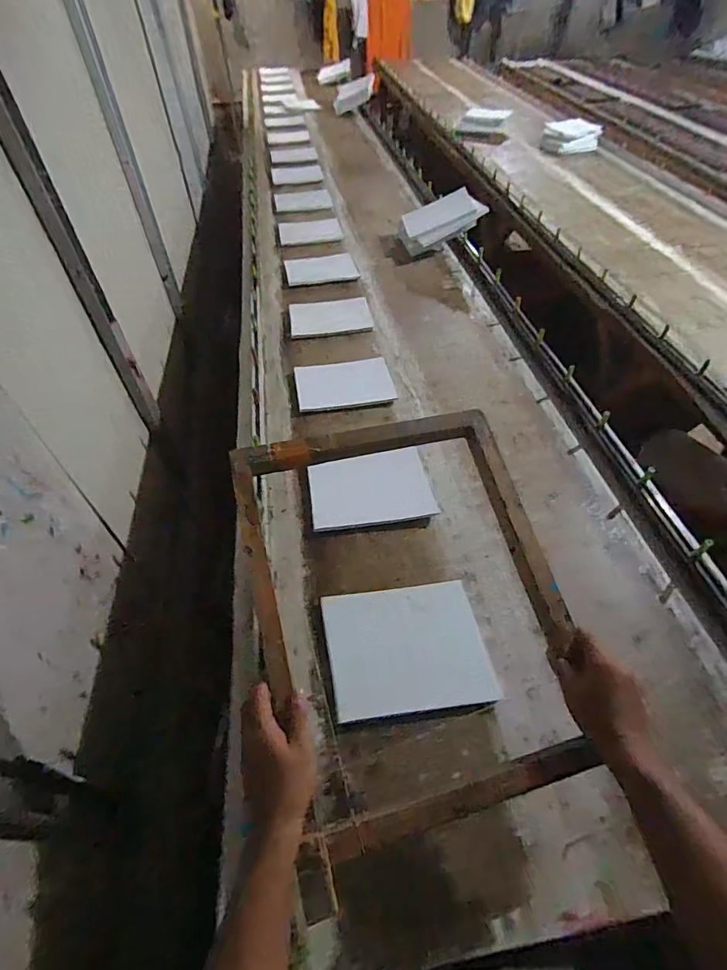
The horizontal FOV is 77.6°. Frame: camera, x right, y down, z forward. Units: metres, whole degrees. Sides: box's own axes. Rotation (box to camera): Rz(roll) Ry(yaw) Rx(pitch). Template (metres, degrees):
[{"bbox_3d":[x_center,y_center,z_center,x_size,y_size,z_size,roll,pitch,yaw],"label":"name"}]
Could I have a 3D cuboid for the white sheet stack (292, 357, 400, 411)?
[{"bbox_3d":[-0.055,-0.296,1.325,0.273,0.018,0.213,-8,53,-5],"label":"white sheet stack"}]

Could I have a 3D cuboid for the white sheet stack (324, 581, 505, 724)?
[{"bbox_3d":[0.076,0.290,0.817,0.275,0.014,0.224,-7,50,-6],"label":"white sheet stack"}]

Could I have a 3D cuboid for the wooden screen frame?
[{"bbox_3d":[0.064,0.143,0.587,0.392,0.030,0.526,-11,65,-13],"label":"wooden screen frame"}]

